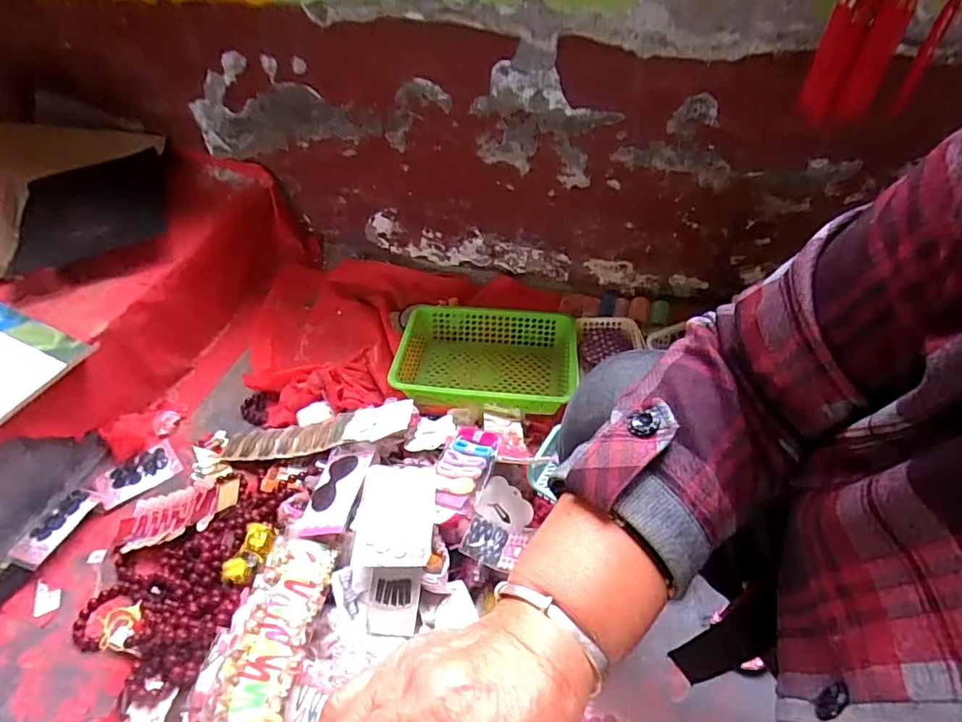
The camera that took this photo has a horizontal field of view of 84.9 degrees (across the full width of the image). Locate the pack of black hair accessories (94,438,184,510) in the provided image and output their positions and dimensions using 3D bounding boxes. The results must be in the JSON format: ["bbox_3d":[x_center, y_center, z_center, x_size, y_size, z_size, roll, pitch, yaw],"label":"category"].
[{"bbox_3d":[-0.595,0.195,0.914,0.123,0.015,0.089,-35,55,-26],"label":"pack of black hair accessories"}]

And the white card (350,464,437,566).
[{"bbox_3d":[-0.114,0.204,0.710,0.103,0.008,0.150,0,43,5],"label":"white card"}]

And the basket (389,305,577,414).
[{"bbox_3d":[0.012,-0.002,0.999,0.323,0.084,0.235,5,48,8],"label":"basket"}]

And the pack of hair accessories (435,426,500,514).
[{"bbox_3d":[-0.026,0.149,0.746,0.071,0.016,0.127,16,50,17],"label":"pack of hair accessories"}]

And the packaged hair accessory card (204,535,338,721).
[{"bbox_3d":[-0.254,0.331,0.651,0.094,0.034,0.215,5,48,8],"label":"packaged hair accessory card"}]

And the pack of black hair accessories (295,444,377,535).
[{"bbox_3d":[-0.206,0.181,0.756,0.082,0.015,0.150,-9,39,23],"label":"pack of black hair accessories"}]

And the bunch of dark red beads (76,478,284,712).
[{"bbox_3d":[-0.420,0.297,0.756,0.252,0.082,0.288,21,52,21],"label":"bunch of dark red beads"}]

